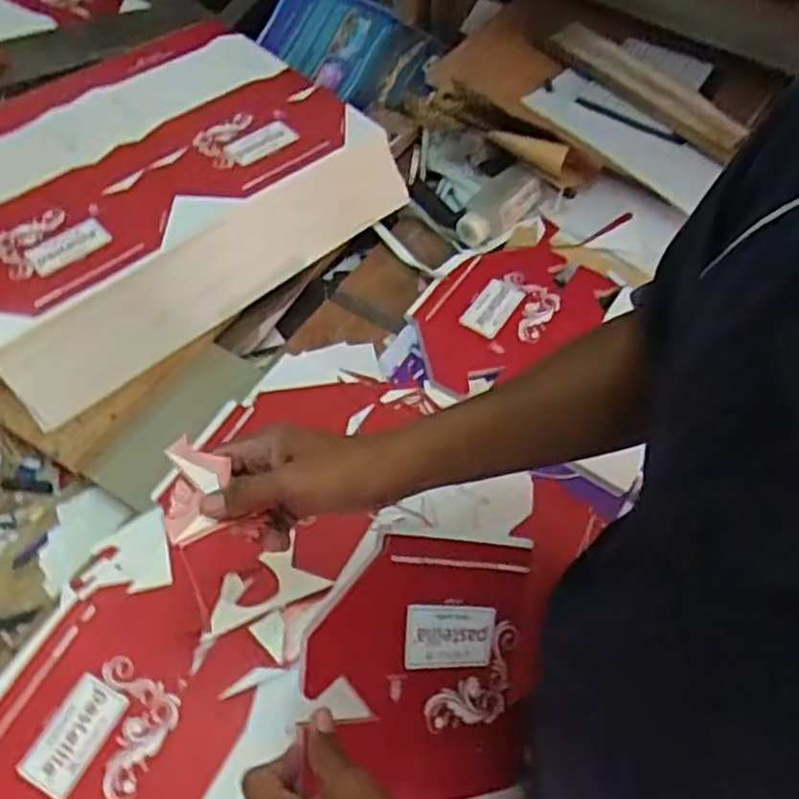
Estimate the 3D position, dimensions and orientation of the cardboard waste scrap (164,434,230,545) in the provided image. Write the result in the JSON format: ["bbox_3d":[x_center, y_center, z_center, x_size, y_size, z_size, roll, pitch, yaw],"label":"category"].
[{"bbox_3d":[-0.141,0.061,0.516,0.037,0.009,0.069,2,76,0],"label":"cardboard waste scrap"}]

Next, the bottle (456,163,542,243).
[{"bbox_3d":[0.127,-0.252,0.998,0.133,0.041,0.053,-41,64,-10],"label":"bottle"}]

